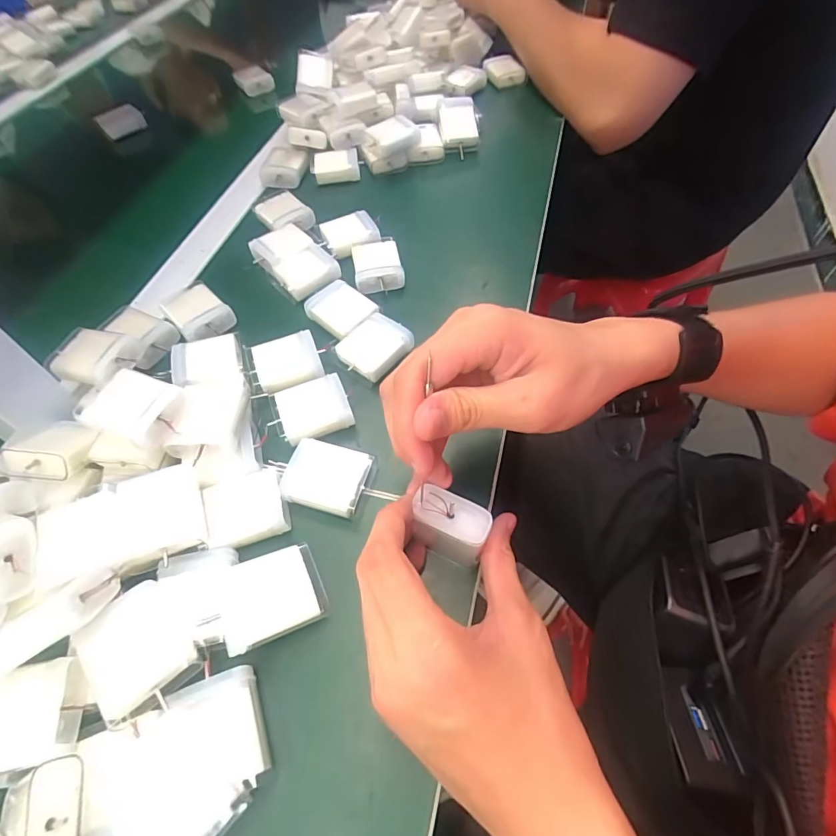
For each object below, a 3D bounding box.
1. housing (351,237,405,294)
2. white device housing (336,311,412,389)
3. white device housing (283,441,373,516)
[{"bbox_3d":[-0.036,-0.134,0.405,0.040,0.024,0.051,-12,56,-3],"label":"housing"},{"bbox_3d":[-0.033,-0.052,0.350,0.045,0.017,0.053,34,65,24],"label":"white device housing"},{"bbox_3d":[-0.057,0.039,0.294,0.052,0.018,0.043,12,58,12],"label":"white device housing"}]

